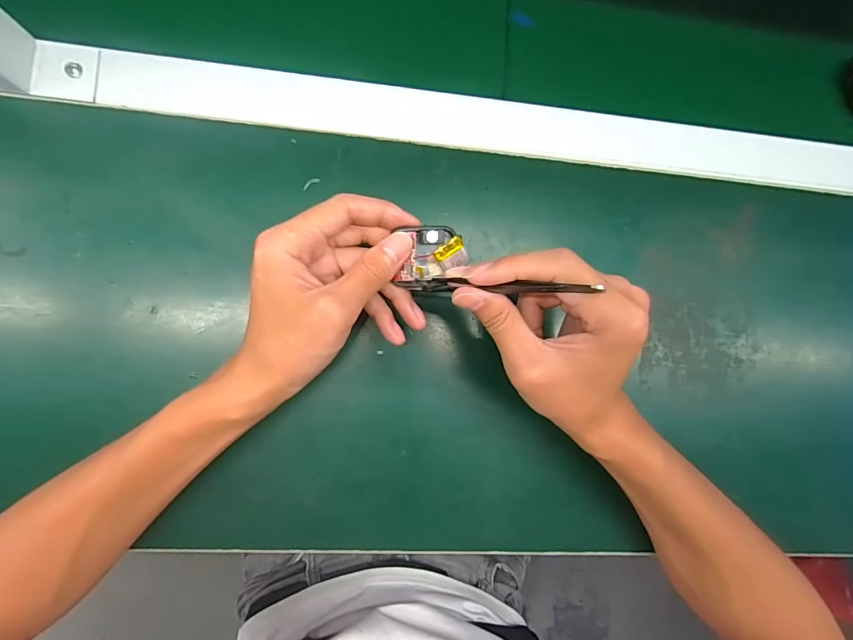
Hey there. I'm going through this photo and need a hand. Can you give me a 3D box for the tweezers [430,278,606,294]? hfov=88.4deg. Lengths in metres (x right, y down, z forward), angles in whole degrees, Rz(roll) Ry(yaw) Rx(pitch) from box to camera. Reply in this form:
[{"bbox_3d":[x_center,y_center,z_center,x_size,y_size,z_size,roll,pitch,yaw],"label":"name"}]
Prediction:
[{"bbox_3d":[0.044,-0.018,0.238,0.092,0.006,0.006,6,86,31],"label":"tweezers"}]

